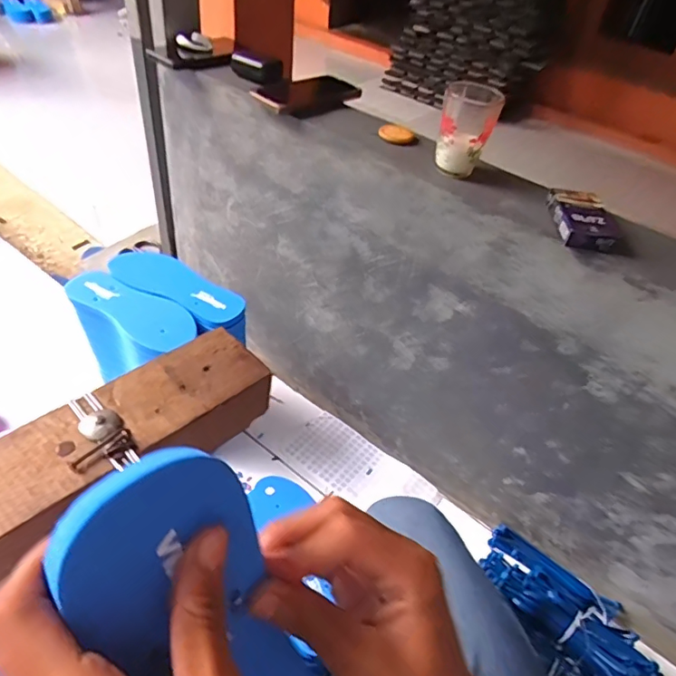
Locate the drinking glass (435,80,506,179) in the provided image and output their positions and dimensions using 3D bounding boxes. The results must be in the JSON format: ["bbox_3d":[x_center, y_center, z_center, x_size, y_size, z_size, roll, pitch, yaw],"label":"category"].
[{"bbox_3d":[0.157,-0.258,0.625,0.065,0.092,0.078,17,45,9],"label":"drinking glass"}]

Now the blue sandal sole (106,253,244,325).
[{"bbox_3d":[-0.258,-0.088,0.820,0.241,0.015,0.079,23,47,15],"label":"blue sandal sole"}]

